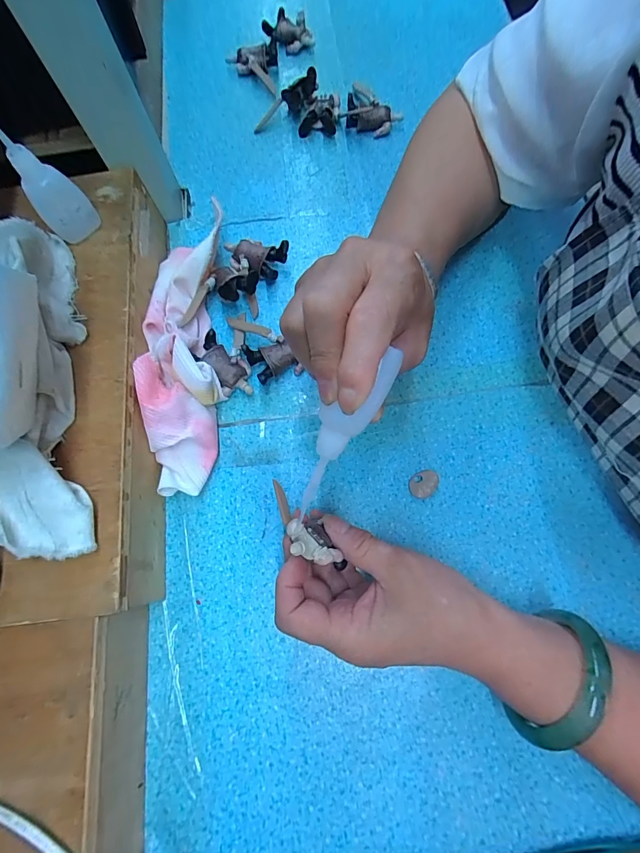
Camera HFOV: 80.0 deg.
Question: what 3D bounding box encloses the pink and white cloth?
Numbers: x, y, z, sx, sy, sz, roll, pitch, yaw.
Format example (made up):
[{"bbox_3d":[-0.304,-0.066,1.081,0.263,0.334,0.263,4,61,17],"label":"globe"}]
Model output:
[{"bbox_3d":[-0.109,-0.064,0.309,0.056,0.049,0.232,-3,73,1],"label":"pink and white cloth"}]

